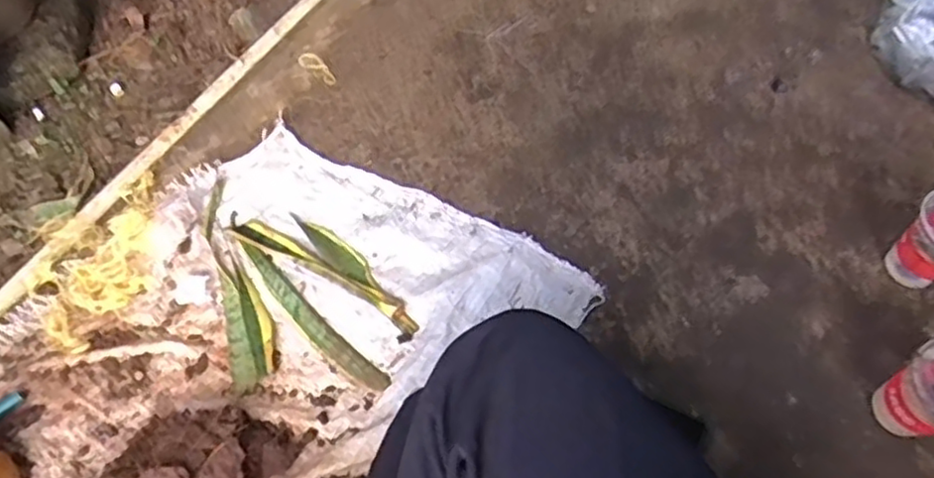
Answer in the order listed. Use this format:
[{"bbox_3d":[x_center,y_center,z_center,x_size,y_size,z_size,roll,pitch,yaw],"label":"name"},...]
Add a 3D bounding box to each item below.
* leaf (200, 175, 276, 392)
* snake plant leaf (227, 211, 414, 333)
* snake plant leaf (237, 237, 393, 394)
[{"bbox_3d":[-0.269,0.044,0.807,0.048,0.008,0.260,-18,65,-11],"label":"leaf"},{"bbox_3d":[-0.162,0.024,0.822,0.261,0.018,0.061,26,57,15],"label":"snake plant leaf"},{"bbox_3d":[-0.181,0.088,0.787,0.245,0.009,0.031,41,69,17],"label":"snake plant leaf"}]

